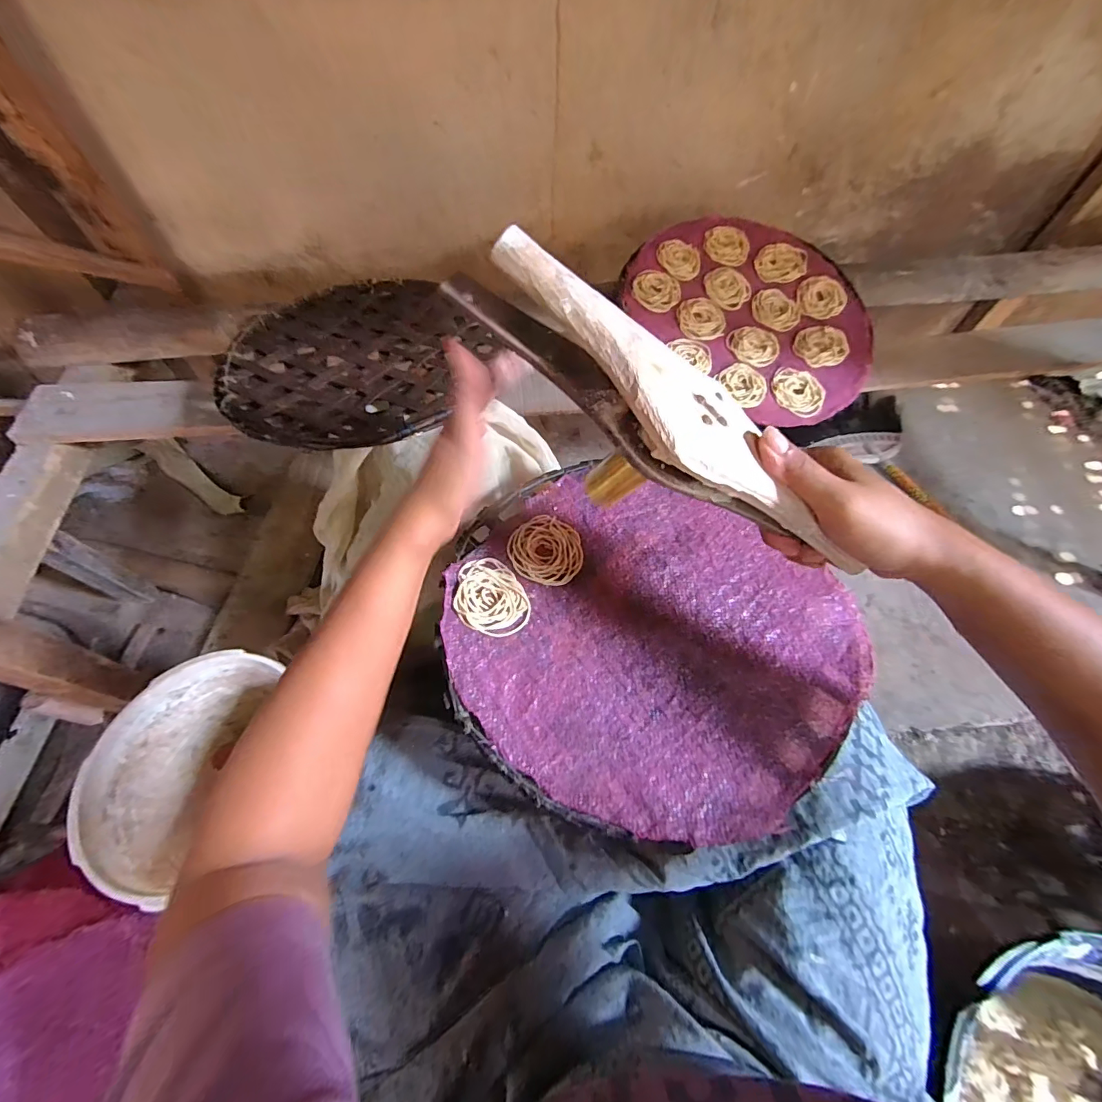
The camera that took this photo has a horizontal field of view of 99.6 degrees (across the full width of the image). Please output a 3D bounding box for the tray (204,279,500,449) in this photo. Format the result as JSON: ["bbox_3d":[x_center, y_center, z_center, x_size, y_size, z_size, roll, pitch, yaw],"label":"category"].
[{"bbox_3d":[-0.237,-0.244,0.559,0.307,0.042,0.318,17,61,10],"label":"tray"}]

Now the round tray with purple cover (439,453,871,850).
[{"bbox_3d":[0.077,0.065,0.413,0.352,0.024,0.306,24,63,14],"label":"round tray with purple cover"}]

